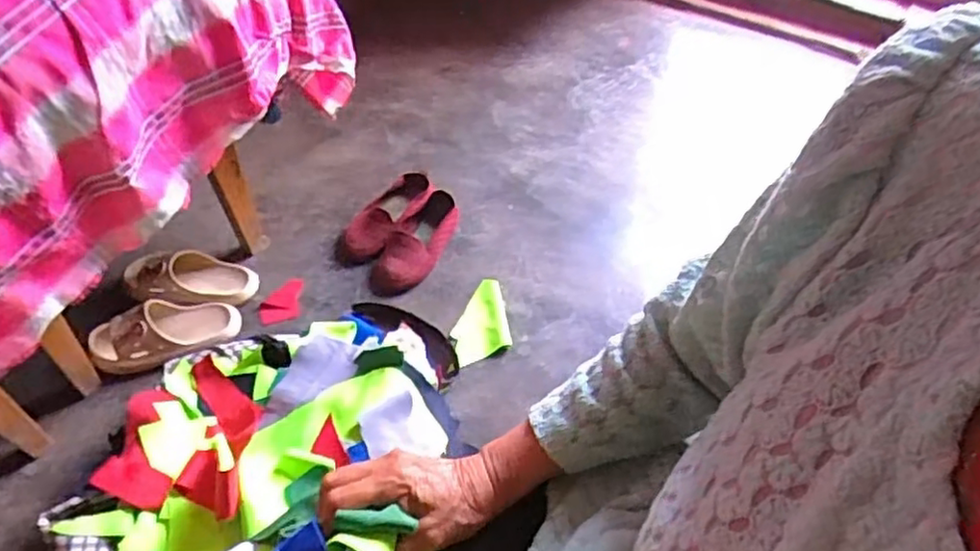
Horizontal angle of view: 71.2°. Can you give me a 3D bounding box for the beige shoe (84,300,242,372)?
[{"bbox_3d":[-0.515,0.082,1.072,0.223,0.072,0.095,-12,50,-11],"label":"beige shoe"}]

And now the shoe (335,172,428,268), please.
[{"bbox_3d":[-0.195,-0.108,1.254,0.095,0.050,0.237,29,54,22],"label":"shoe"}]

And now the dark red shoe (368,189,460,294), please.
[{"bbox_3d":[-0.128,-0.054,1.216,0.088,0.049,0.235,29,67,21],"label":"dark red shoe"}]

